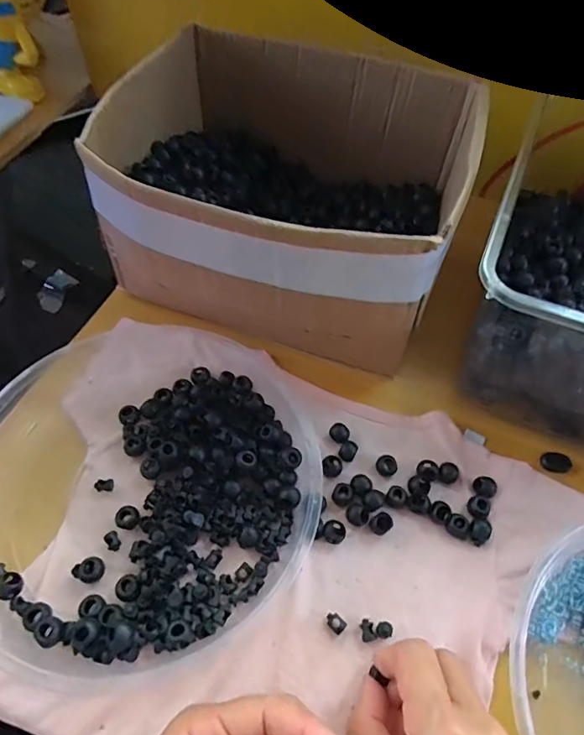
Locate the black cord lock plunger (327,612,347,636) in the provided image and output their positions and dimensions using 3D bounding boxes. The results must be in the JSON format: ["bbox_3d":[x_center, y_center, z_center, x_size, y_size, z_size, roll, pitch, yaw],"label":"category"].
[{"bbox_3d":[0.027,0.158,0.293,0.013,0.004,0.009,37,63,23],"label":"black cord lock plunger"}]

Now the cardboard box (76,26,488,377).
[{"bbox_3d":[-0.004,-0.149,0.414,0.273,0.145,0.244,15,57,7],"label":"cardboard box"}]

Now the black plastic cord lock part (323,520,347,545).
[{"bbox_3d":[0.029,0.112,0.320,0.015,0.012,0.016,1,57,-2],"label":"black plastic cord lock part"}]

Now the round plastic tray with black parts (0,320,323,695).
[{"bbox_3d":[-0.108,0.068,0.337,0.237,0.029,0.253,0,55,0],"label":"round plastic tray with black parts"}]

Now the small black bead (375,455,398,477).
[{"bbox_3d":[0.070,0.072,0.347,0.014,0.010,0.013,1,57,-2],"label":"small black bead"}]

